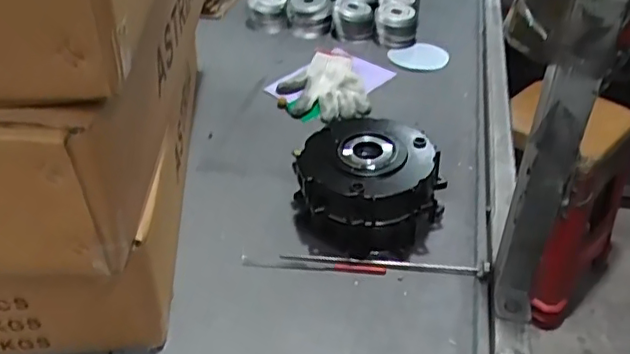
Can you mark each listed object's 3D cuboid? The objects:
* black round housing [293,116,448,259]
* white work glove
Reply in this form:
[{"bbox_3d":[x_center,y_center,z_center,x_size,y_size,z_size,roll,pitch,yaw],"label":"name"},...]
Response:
[{"bbox_3d":[0.070,0.009,0.766,0.189,0.104,0.164,3,38,3],"label":"black round housing"},{"bbox_3d":[0.013,-0.165,1.050,0.152,0.038,0.204,-11,39,-14],"label":"white work glove"}]

